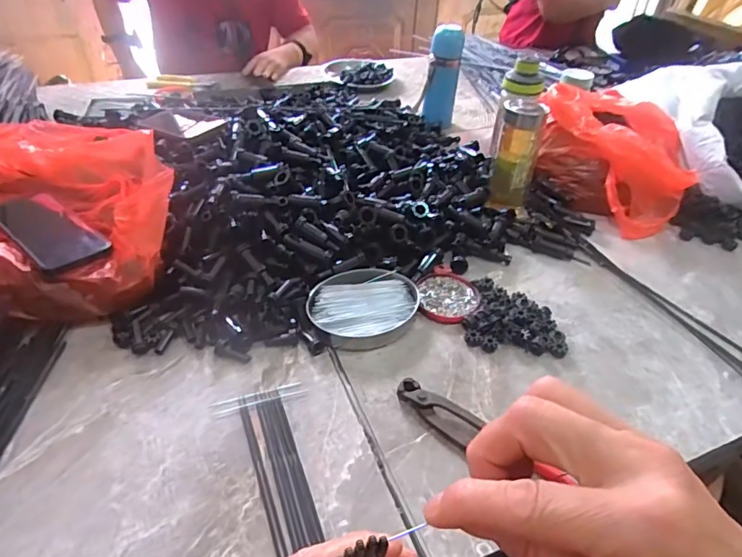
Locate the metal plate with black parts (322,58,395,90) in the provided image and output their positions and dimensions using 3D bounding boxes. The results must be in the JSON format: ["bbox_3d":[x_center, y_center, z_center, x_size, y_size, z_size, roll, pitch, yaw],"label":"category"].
[{"bbox_3d":[-0.021,-0.511,1.220,0.148,0.029,0.162,2,41,-2],"label":"metal plate with black parts"}]

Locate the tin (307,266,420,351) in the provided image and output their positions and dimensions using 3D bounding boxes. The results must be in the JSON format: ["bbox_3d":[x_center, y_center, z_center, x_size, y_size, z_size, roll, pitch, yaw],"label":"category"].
[{"bbox_3d":[-0.007,0.034,0.597,0.131,0.025,0.107,-22,46,-26],"label":"tin"}]

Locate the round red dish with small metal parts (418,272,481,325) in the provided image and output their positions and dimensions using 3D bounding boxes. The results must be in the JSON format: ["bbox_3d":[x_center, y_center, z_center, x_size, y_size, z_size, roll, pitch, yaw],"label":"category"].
[{"bbox_3d":[0.099,0.023,0.624,0.075,0.009,0.085,2,40,-1],"label":"round red dish with small metal parts"}]

